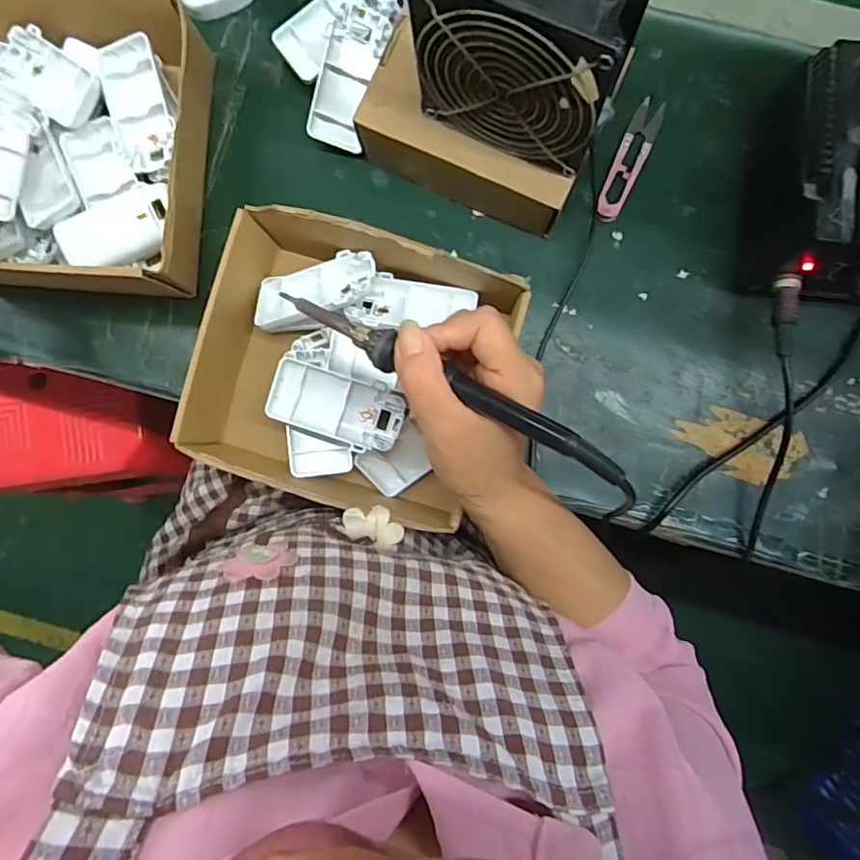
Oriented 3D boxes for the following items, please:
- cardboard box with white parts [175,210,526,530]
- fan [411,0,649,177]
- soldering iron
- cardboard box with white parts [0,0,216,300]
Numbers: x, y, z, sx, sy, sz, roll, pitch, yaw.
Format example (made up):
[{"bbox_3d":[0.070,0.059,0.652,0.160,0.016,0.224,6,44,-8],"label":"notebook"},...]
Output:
[{"bbox_3d":[-0.055,-0.040,0.410,0.202,0.082,0.193,15,90,2],"label":"cardboard box with white parts"},{"bbox_3d":[0.053,-0.220,0.323,0.118,0.115,0.047,25,91,2],"label":"fan"},{"bbox_3d":[0.007,-0.021,0.286,0.215,0.023,0.025,30,93,15],"label":"soldering iron"},{"bbox_3d":[-0.282,-0.220,0.421,0.214,0.072,0.218,4,90,2],"label":"cardboard box with white parts"}]

